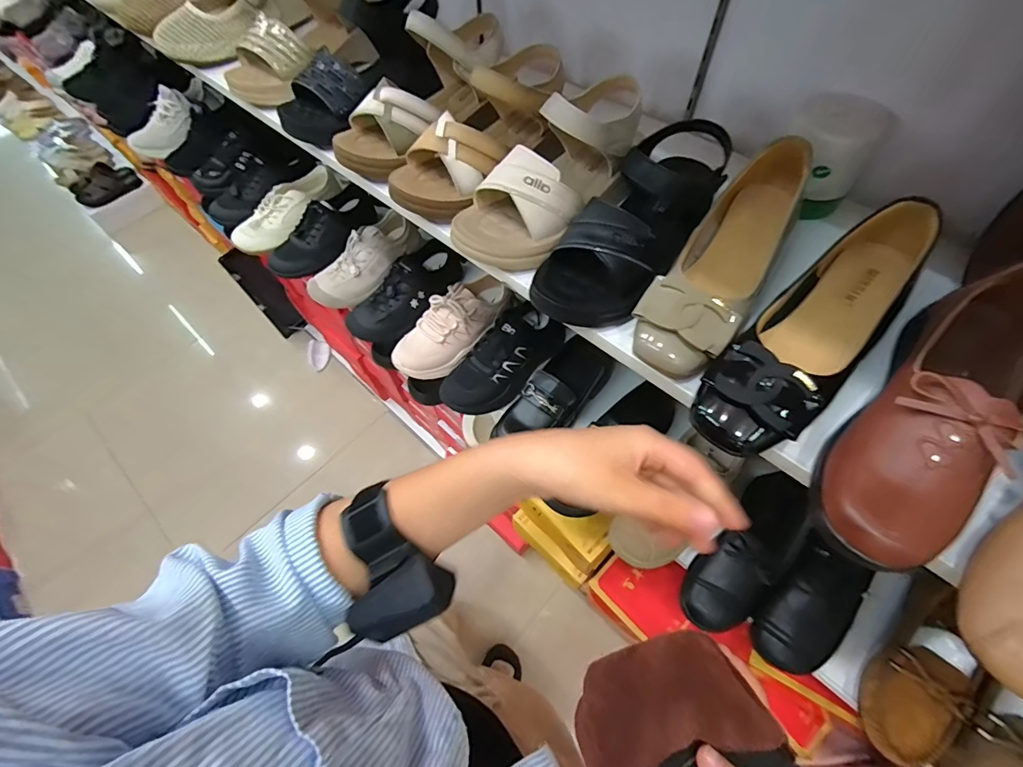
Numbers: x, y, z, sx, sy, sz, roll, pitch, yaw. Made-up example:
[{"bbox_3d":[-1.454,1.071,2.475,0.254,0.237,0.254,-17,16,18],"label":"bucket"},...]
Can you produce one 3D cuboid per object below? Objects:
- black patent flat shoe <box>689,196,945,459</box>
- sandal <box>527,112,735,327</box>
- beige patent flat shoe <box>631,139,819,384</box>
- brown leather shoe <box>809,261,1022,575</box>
[{"bbox_3d":[0.231,-0.046,0.331,0.234,0.072,0.072,-41,67,-20],"label":"black patent flat shoe"},{"bbox_3d":[0.116,-0.136,0.401,0.087,0.094,0.218,36,67,20],"label":"sandal"},{"bbox_3d":[0.182,-0.111,0.364,0.069,0.075,0.224,33,66,19],"label":"beige patent flat shoe"},{"bbox_3d":[0.279,0.017,0.287,0.076,0.074,0.216,38,68,21],"label":"brown leather shoe"}]

